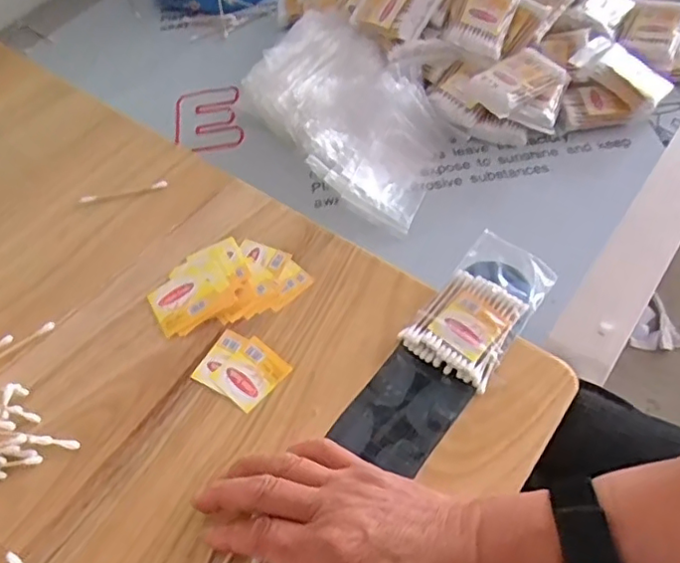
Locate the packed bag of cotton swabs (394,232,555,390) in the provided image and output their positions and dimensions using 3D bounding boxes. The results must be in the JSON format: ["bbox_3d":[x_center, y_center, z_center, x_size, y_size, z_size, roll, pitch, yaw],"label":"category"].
[{"bbox_3d":[0.101,0.016,0.425,0.064,0.009,0.117,32,62,21],"label":"packed bag of cotton swabs"}]

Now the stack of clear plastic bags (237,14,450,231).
[{"bbox_3d":[0.007,-0.167,0.589,0.142,0.062,0.252,-33,61,-17],"label":"stack of clear plastic bags"}]

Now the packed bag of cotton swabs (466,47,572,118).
[{"bbox_3d":[0.171,-0.197,0.571,0.098,0.011,0.051,-34,61,-19],"label":"packed bag of cotton swabs"}]

